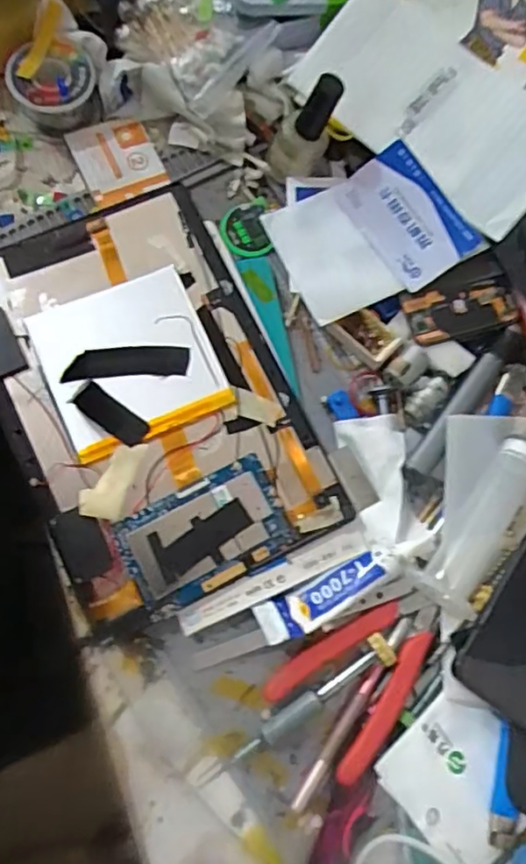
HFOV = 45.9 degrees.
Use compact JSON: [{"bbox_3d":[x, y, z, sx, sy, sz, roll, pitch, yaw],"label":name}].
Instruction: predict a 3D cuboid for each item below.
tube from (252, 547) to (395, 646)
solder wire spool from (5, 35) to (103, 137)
[{"bbox_3d":[0.037,0.091,0.347,0.083,0.017,0.023,-24,81,-12],"label":"tube"},{"bbox_3d":[-0.136,-0.226,0.404,0.052,0.034,0.053,2,77,-7],"label":"solder wire spool"}]

